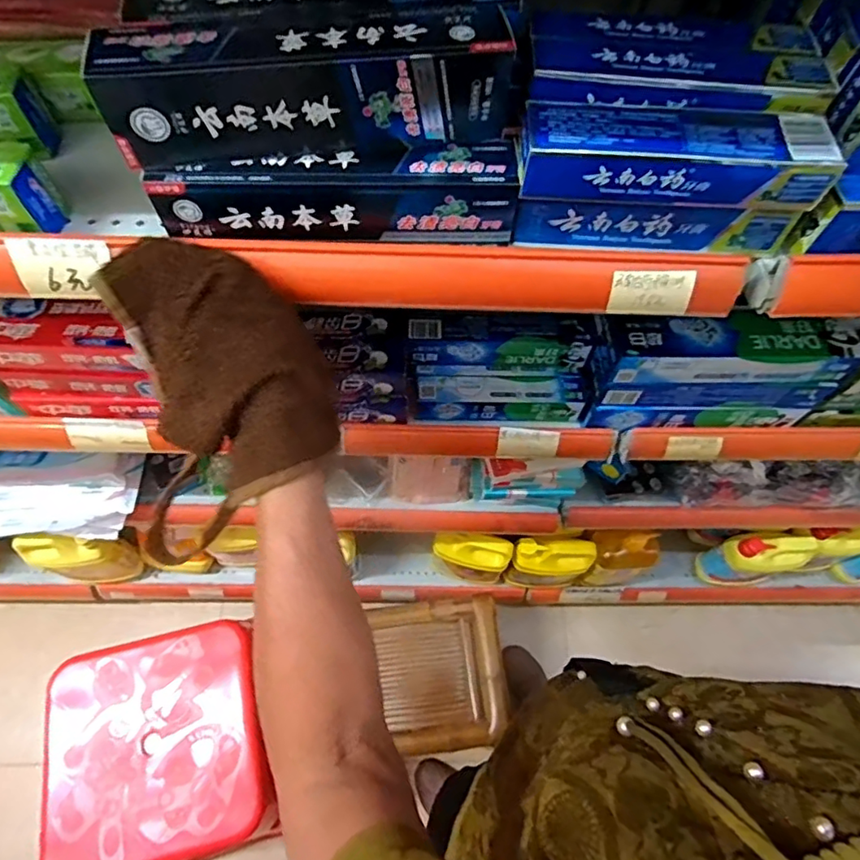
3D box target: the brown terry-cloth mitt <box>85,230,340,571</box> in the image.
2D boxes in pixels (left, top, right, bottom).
[{"bbox_3d":[-0.128,-0.043,0.365,0.111,0.070,0.173,-28,85,12],"label":"brown terry-cloth mitt"}]

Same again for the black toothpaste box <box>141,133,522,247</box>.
[{"bbox_3d":[-0.057,-0.148,0.358,0.226,0.048,0.041,-6,64,-5],"label":"black toothpaste box"}]

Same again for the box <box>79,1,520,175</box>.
[{"bbox_3d":[-0.064,-0.202,0.328,0.240,0.056,0.054,-10,64,-7],"label":"box"}]

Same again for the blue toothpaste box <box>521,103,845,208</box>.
[{"bbox_3d":[0.149,-0.167,0.340,0.180,0.032,0.048,0,63,-2],"label":"blue toothpaste box"}]

